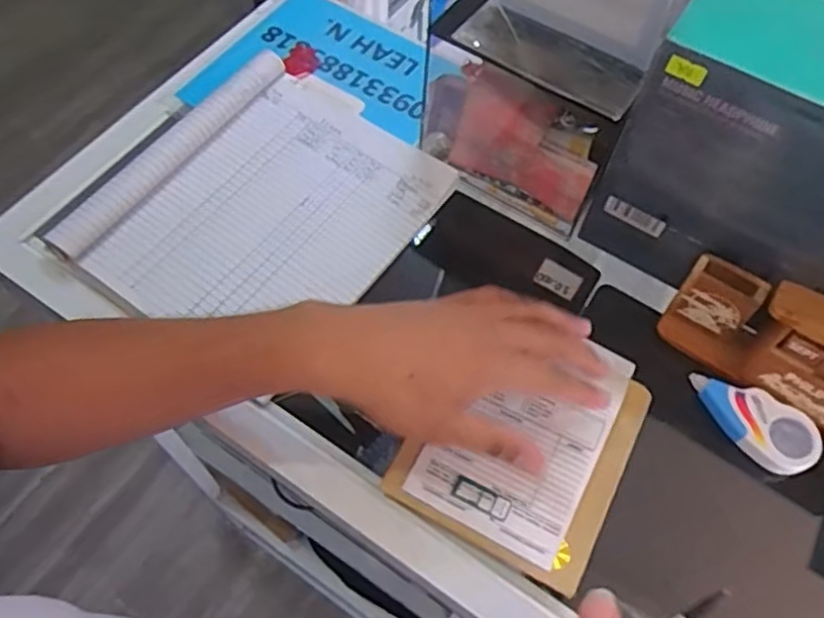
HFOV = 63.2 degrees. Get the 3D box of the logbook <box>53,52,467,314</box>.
[{"bbox_3d":[-0.116,-0.080,0.535,0.202,0.022,0.247,36,64,7],"label":"logbook"}]

